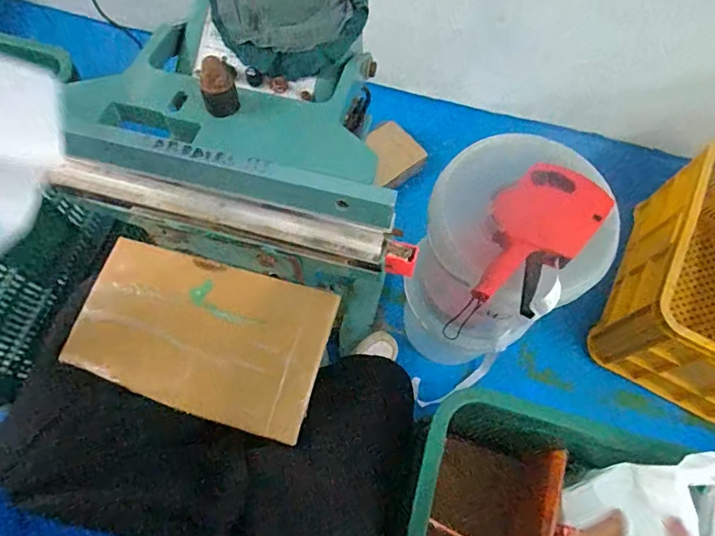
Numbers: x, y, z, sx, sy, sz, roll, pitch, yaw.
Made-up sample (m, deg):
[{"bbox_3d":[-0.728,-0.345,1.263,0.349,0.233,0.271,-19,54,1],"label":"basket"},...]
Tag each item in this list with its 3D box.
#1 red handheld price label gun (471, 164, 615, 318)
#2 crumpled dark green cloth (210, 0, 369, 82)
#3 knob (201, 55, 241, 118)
[{"bbox_3d":[0.229,-0.044,0.631,0.127,0.044,0.221,38,71,12],"label":"red handheld price label gun"},{"bbox_3d":[-0.072,-0.277,0.501,0.158,0.041,0.147,3,67,-2],"label":"crumpled dark green cloth"},{"bbox_3d":[-0.125,-0.160,0.423,0.029,0.041,0.027,-22,70,-12],"label":"knob"}]

